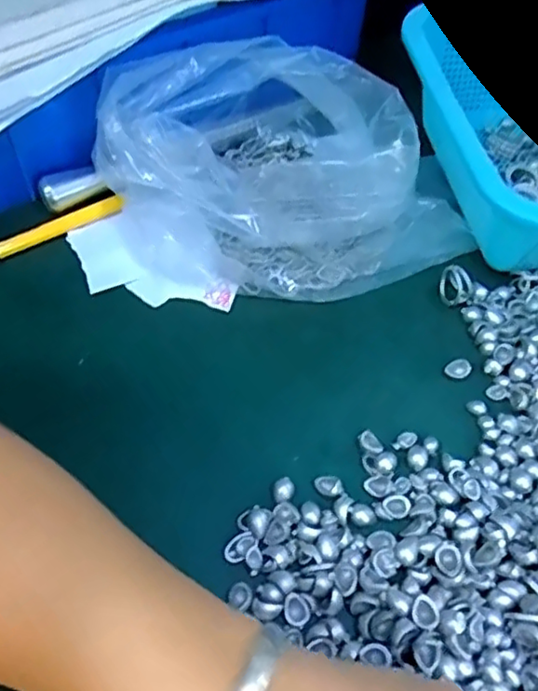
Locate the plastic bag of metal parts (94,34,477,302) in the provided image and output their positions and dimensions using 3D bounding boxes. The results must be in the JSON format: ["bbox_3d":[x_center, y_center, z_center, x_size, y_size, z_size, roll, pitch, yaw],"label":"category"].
[{"bbox_3d":[0.010,-0.100,0.352,0.180,0.076,0.146,-25,60,-18],"label":"plastic bag of metal parts"}]

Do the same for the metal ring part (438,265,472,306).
[{"bbox_3d":[0.103,-0.034,0.347,0.018,0.014,0.019,1,56,-1],"label":"metal ring part"}]

